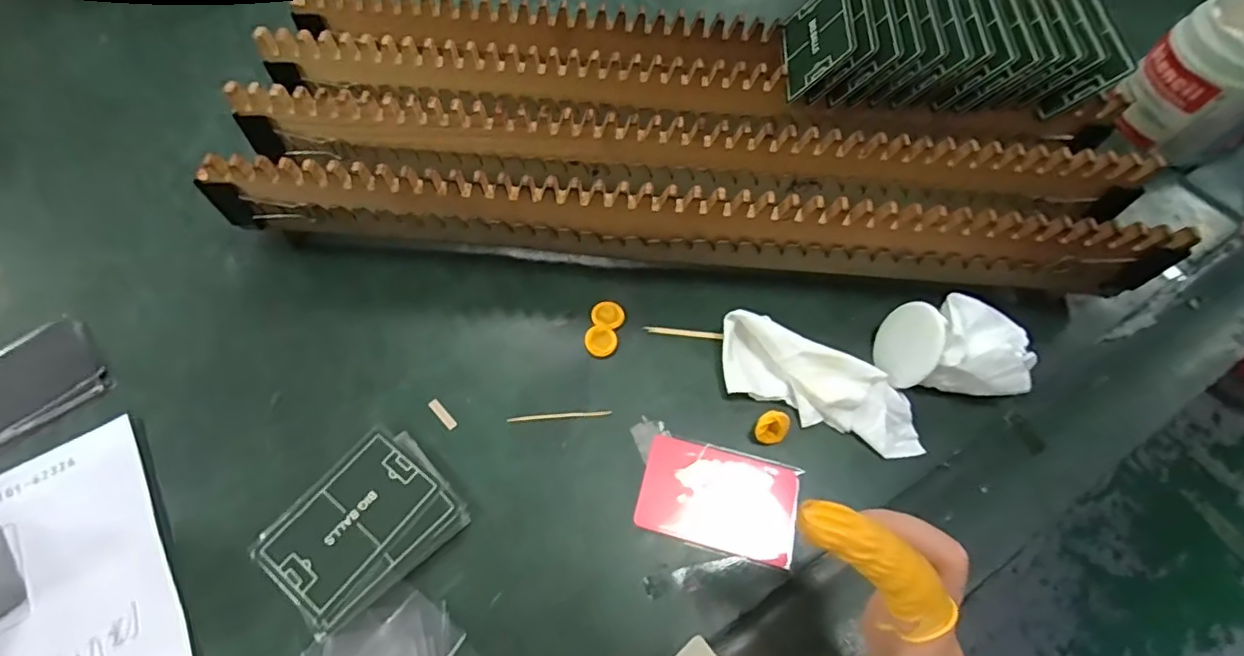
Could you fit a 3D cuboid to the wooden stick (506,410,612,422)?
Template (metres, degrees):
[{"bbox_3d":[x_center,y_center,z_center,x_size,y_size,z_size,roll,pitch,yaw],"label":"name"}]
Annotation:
[{"bbox_3d":[-0.038,0.053,0.338,0.061,0.004,0.004,-2,63,-3],"label":"wooden stick"}]

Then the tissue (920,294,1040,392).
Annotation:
[{"bbox_3d":[0.214,0.013,0.345,0.051,0.043,0.054,4,63,0],"label":"tissue"}]

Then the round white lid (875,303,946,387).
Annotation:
[{"bbox_3d":[0.174,0.008,0.339,0.004,0.048,0.048,15,31,-18],"label":"round white lid"}]

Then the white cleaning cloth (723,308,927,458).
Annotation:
[{"bbox_3d":[0.120,0.034,0.337,0.128,0.028,0.043,23,64,9],"label":"white cleaning cloth"}]

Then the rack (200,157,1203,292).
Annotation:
[{"bbox_3d":[0.039,-0.076,0.359,0.553,0.078,0.063,5,63,0],"label":"rack"}]

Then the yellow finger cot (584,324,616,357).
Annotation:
[{"bbox_3d":[-0.013,0.008,0.358,0.020,0.004,0.021,1,63,-2],"label":"yellow finger cot"}]

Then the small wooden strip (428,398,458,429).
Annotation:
[{"bbox_3d":[-0.108,0.051,0.334,0.006,0.004,0.022,-39,71,-20],"label":"small wooden strip"}]

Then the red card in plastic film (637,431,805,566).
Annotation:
[{"bbox_3d":[0.056,0.096,0.317,0.087,0.004,0.056,15,63,5],"label":"red card in plastic film"}]

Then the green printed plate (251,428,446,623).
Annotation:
[{"bbox_3d":[-0.146,0.101,0.301,0.056,0.008,0.085,36,67,15],"label":"green printed plate"}]

